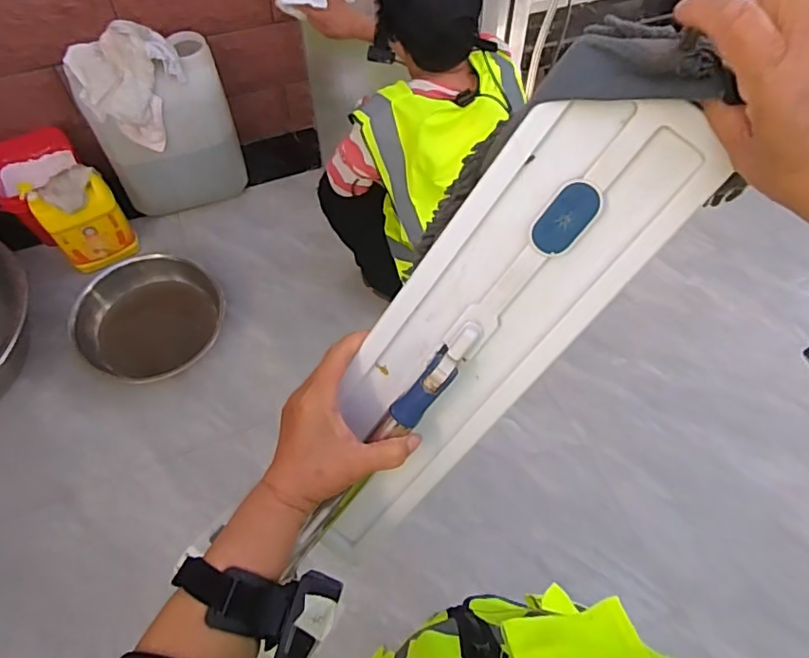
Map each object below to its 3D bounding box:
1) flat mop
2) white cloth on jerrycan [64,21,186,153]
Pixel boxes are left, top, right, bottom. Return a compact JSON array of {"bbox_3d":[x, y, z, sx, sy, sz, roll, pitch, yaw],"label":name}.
[{"bbox_3d":[0.036,0.025,0.401,0.128,0.412,0.049,40,24,16],"label":"flat mop"},{"bbox_3d":[-0.710,-0.633,1.421,0.189,0.219,0.236,33,64,13],"label":"white cloth on jerrycan"}]

